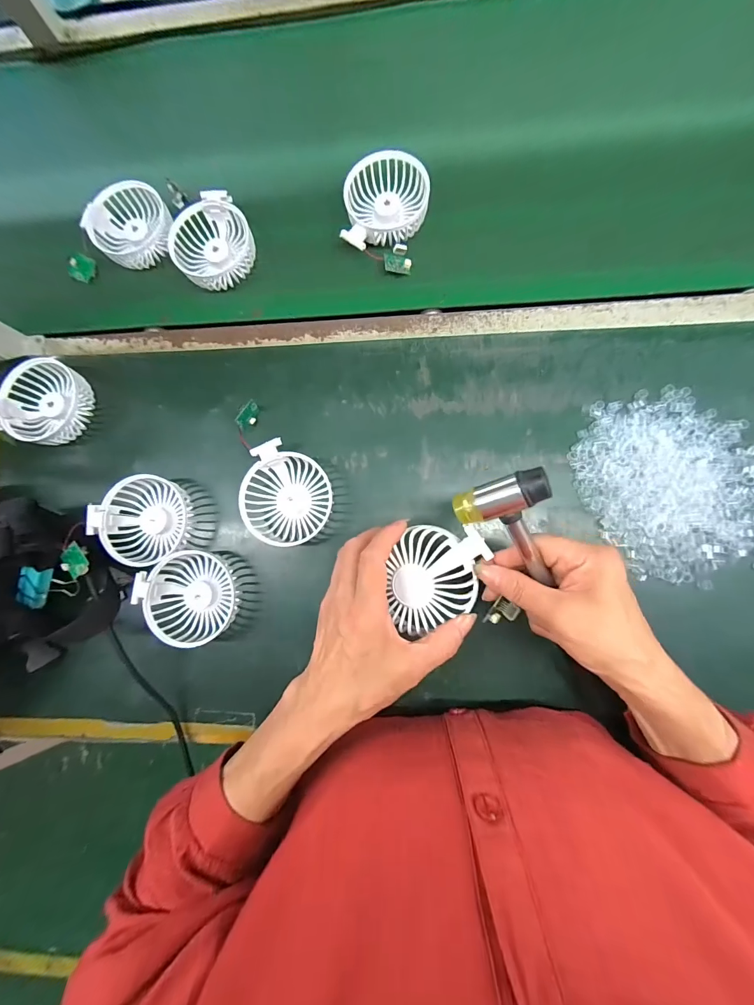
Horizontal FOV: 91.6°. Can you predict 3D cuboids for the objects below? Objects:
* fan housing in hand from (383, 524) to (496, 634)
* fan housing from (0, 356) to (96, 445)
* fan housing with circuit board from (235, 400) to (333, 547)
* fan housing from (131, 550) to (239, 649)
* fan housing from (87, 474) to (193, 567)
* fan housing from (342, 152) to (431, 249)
[{"bbox_3d":[0.047,0.060,0.285,0.073,0.015,0.081,-2,85,5],"label":"fan housing in hand"},{"bbox_3d":[-0.357,-0.109,0.395,0.089,0.035,0.091,14,86,6],"label":"fan housing"},{"bbox_3d":[-0.094,-0.031,0.369,0.080,0.033,0.143,-7,85,4],"label":"fan housing with circuit board"},{"bbox_3d":[-0.184,0.090,0.365,0.096,0.031,0.084,37,89,7],"label":"fan housing"},{"bbox_3d":[-0.234,0.016,0.374,0.084,0.037,0.081,0,85,5],"label":"fan housing"},{"bbox_3d":[0.005,-0.326,0.397,0.100,0.026,0.085,-22,84,3],"label":"fan housing"}]

